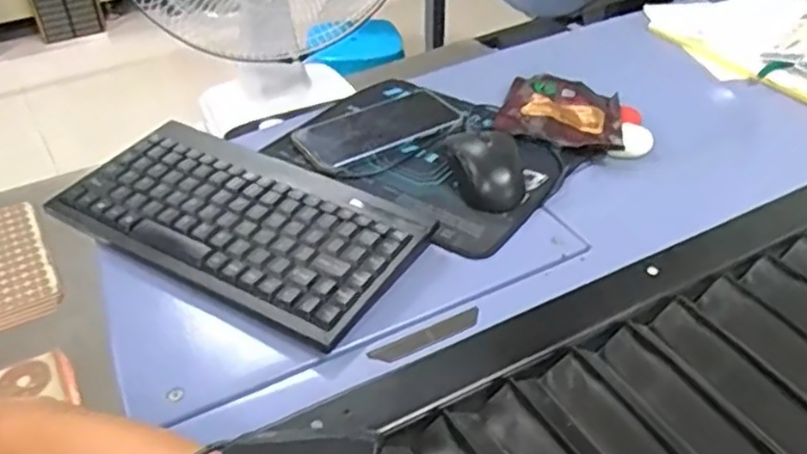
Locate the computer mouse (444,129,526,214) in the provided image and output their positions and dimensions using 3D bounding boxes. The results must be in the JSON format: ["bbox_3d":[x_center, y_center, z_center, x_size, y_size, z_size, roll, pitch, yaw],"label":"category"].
[{"bbox_3d":[0.074,-0.053,0.604,0.056,0.033,0.093,-8,41,-8],"label":"computer mouse"}]

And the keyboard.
[{"bbox_3d":[-0.135,-0.004,0.556,0.284,0.030,0.141,21,45,24],"label":"keyboard"}]

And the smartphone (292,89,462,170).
[{"bbox_3d":[-0.023,-0.100,0.684,0.165,0.012,0.089,-22,45,-23],"label":"smartphone"}]

